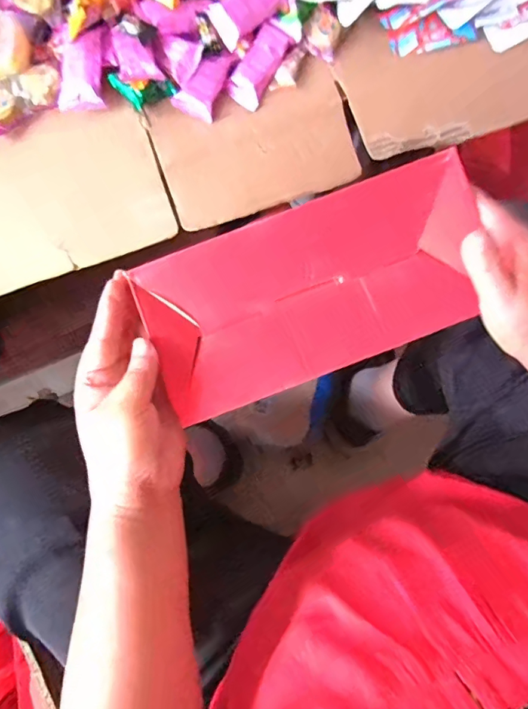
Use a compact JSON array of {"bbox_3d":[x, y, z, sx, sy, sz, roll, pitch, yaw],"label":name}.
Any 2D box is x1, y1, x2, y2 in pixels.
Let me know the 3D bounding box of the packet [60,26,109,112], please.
[{"bbox_3d":[-0.187,-0.300,0.478,0.047,0.013,0.089,9,90,3],"label":"packet"}]

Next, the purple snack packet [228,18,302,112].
[{"bbox_3d":[0.000,-0.326,0.507,0.038,0.017,0.103,34,93,9],"label":"purple snack packet"}]

